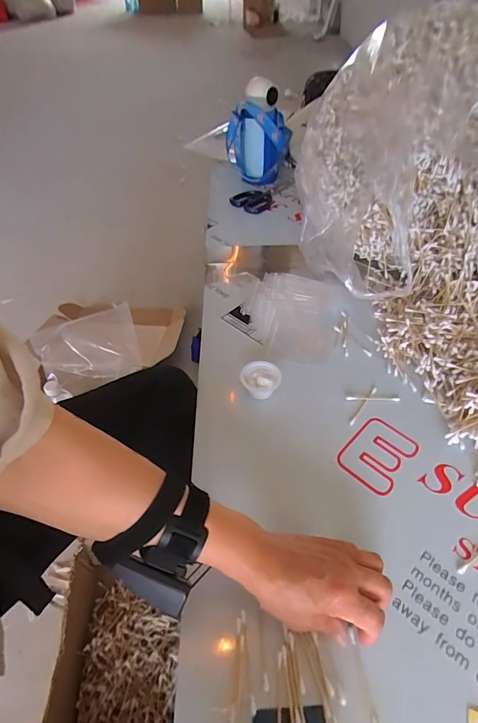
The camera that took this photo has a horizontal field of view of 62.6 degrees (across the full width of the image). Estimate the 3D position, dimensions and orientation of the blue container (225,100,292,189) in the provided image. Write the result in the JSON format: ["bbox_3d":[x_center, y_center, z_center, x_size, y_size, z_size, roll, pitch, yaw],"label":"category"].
[{"bbox_3d":[0.045,-0.526,0.951,0.152,0.163,0.095,4,48,5],"label":"blue container"}]

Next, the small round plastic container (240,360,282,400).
[{"bbox_3d":[0.030,0.026,0.538,0.050,0.027,0.049,-1,48,1],"label":"small round plastic container"}]

